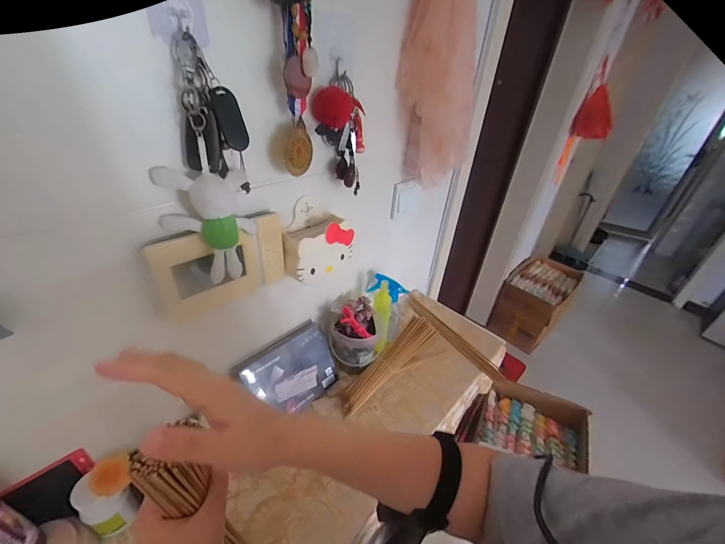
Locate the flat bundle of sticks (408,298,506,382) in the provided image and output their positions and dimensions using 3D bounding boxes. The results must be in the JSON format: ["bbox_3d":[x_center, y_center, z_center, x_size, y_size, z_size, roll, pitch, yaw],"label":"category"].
[{"bbox_3d":[0.248,0.175,0.888,0.042,0.009,0.348,-18,42,-29],"label":"flat bundle of sticks"}]

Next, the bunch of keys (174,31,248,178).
[{"bbox_3d":[-0.176,-0.183,0.360,0.066,0.134,0.054,-15,39,-26],"label":"bunch of keys"}]

